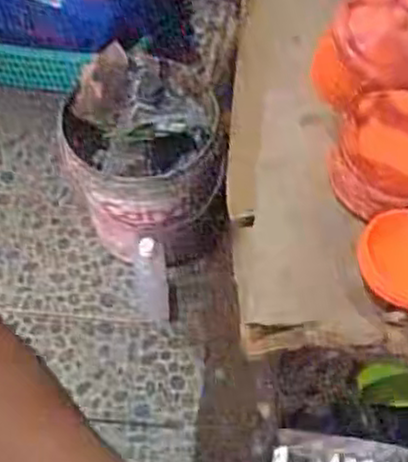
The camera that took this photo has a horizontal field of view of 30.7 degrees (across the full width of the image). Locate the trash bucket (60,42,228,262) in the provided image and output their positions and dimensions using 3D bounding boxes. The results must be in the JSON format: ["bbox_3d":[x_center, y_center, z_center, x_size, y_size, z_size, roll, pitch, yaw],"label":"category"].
[{"bbox_3d":[-0.122,-0.144,1.582,0.303,0.293,0.376,-10,60,-5],"label":"trash bucket"}]

